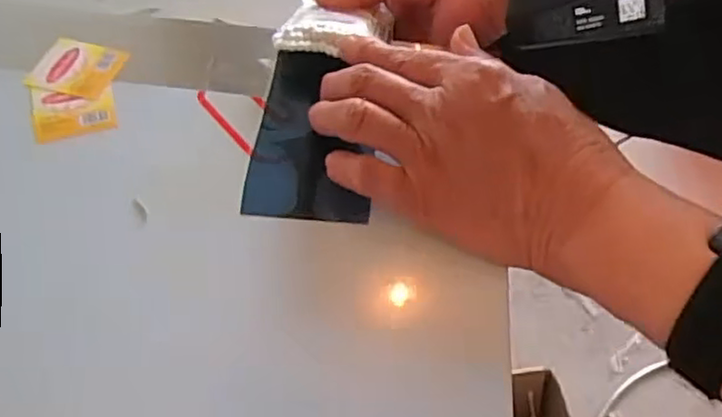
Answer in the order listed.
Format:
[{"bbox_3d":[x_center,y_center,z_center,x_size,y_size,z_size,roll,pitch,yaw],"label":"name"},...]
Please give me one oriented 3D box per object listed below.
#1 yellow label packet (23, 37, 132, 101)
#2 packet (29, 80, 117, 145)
[{"bbox_3d":[-0.154,-0.076,0.364,0.042,0.006,0.036,12,53,6],"label":"yellow label packet"},{"bbox_3d":[-0.148,-0.051,0.344,0.040,0.005,0.038,-13,54,-13],"label":"packet"}]

